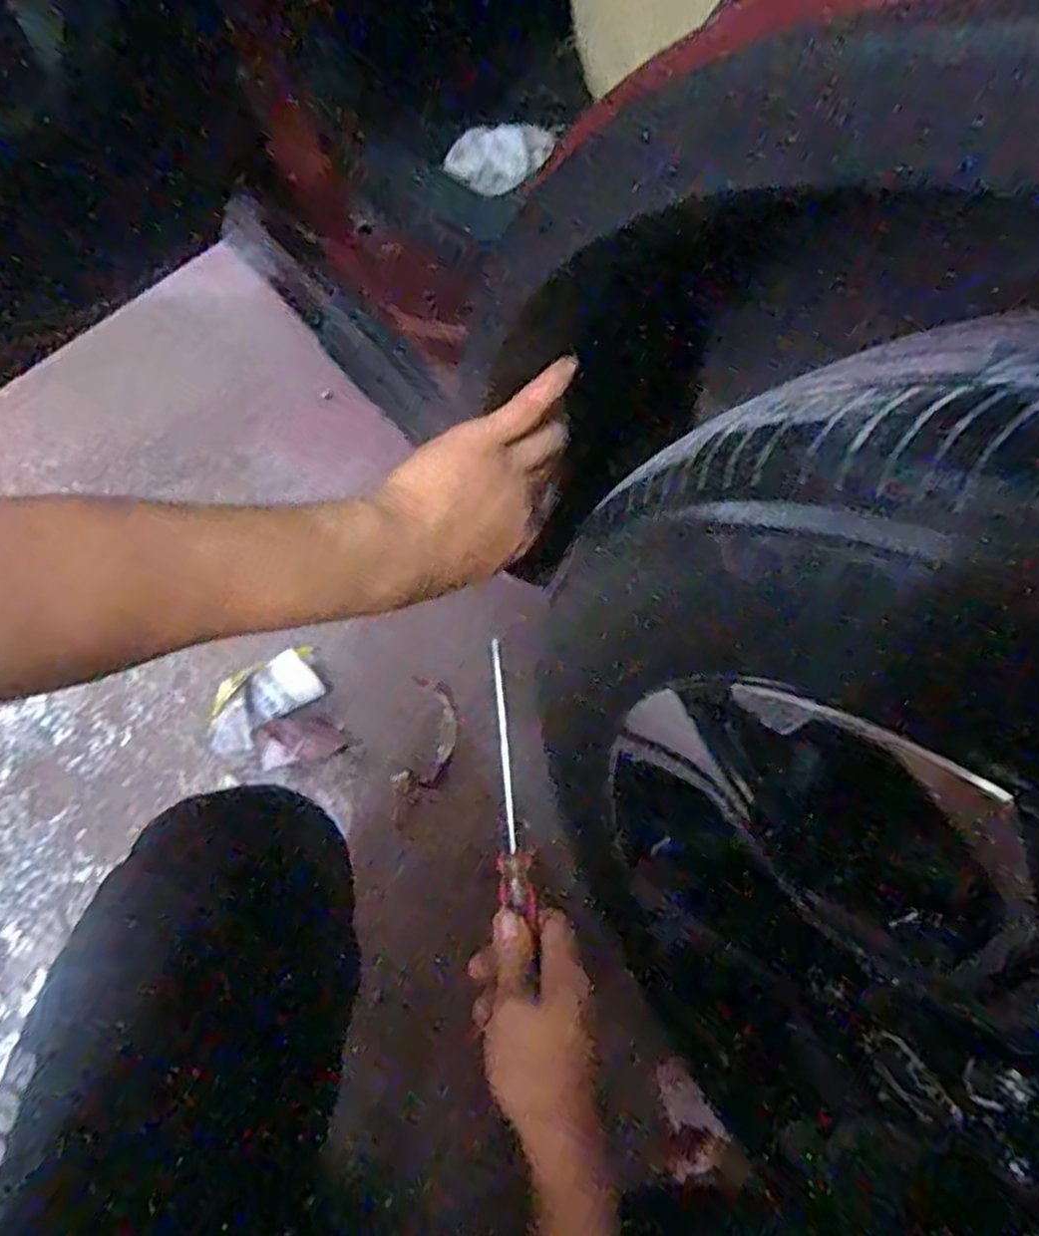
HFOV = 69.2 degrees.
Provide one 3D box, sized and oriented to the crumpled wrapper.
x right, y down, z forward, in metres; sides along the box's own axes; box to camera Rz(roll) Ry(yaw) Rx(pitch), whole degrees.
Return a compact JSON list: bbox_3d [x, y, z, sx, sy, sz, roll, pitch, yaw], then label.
[{"bbox_3d":[-0.299,0.113,0.911,0.142,0.042,0.151,-17,55,-12],"label":"crumpled wrapper"}]

